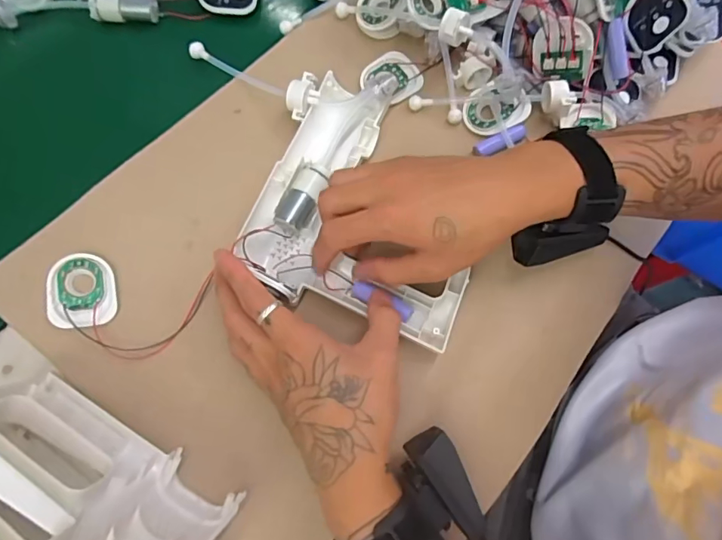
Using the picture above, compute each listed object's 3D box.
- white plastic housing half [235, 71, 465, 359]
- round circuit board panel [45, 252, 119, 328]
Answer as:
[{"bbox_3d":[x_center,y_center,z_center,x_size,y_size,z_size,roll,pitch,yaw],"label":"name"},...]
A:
[{"bbox_3d":[0.008,-0.056,0.412,0.180,0.048,0.198,17,72,3],"label":"white plastic housing half"},{"bbox_3d":[-0.221,0.016,0.388,0.049,0.004,0.056,-6,83,-18],"label":"round circuit board panel"}]

